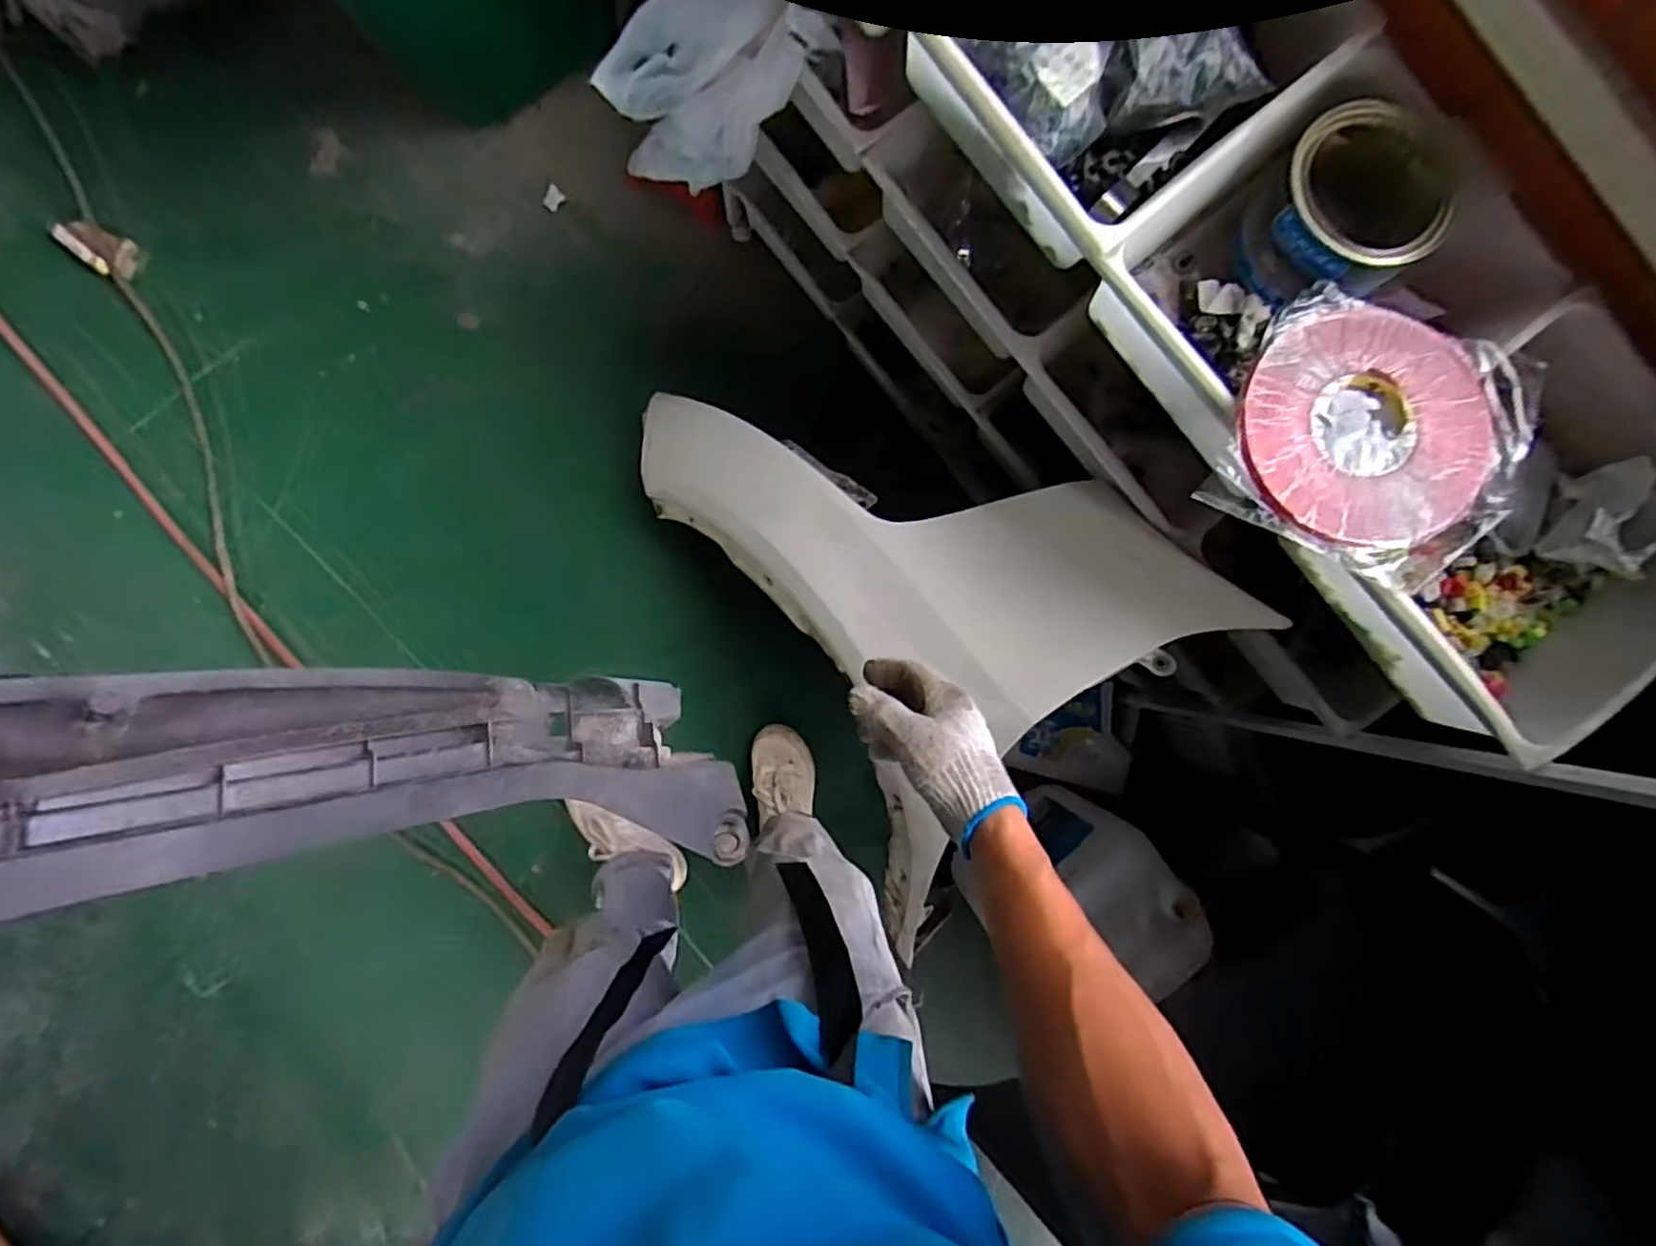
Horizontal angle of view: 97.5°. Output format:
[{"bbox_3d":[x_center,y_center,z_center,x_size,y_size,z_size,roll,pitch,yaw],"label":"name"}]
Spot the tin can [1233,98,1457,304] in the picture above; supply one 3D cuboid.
[{"bbox_3d":[0.414,-0.334,0.589,0.127,0.096,0.129,0,89,-5],"label":"tin can"}]

